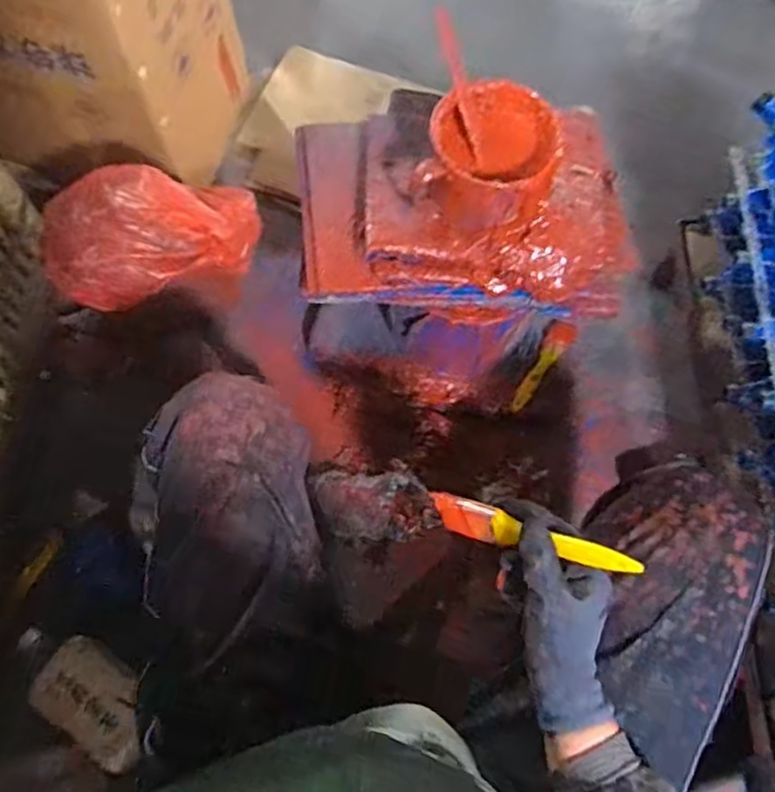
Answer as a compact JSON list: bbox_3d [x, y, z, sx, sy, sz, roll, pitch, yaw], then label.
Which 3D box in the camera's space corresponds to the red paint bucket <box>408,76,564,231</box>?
[{"bbox_3d":[0.112,-0.262,0.728,0.134,0.084,0.145,0,70,-1],"label":"red paint bucket"}]

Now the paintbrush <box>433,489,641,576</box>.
[{"bbox_3d":[0.109,0.110,0.518,0.176,0.020,0.026,12,67,35],"label":"paintbrush"}]

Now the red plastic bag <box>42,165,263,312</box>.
[{"bbox_3d":[-0.311,-0.210,0.863,0.281,0.155,0.122,-13,71,-6],"label":"red plastic bag"}]

